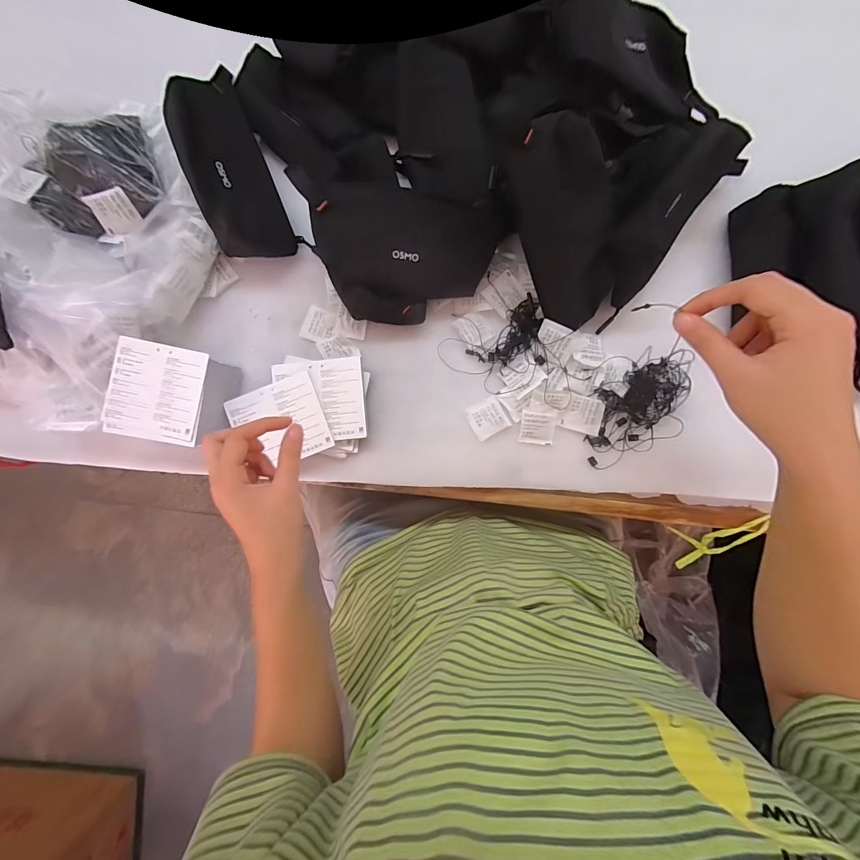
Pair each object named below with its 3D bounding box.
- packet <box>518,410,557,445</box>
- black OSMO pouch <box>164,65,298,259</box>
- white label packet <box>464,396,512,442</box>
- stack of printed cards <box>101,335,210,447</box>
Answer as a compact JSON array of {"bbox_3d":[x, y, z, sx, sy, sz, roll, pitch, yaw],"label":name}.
[{"bbox_3d":[0.120,-0.002,0.406,0.038,0.009,0.035,7,88,4],"label":"packet"},{"bbox_3d":[-0.223,-0.290,0.410,0.075,0.068,0.209,-21,86,3],"label":"black OSMO pouch"},{"bbox_3d":[0.064,-0.013,0.408,0.040,0.005,0.039,-29,86,2],"label":"white label packet"},{"bbox_3d":[-0.283,-0.040,0.379,0.102,0.007,0.098,10,89,3],"label":"stack of printed cards"}]

